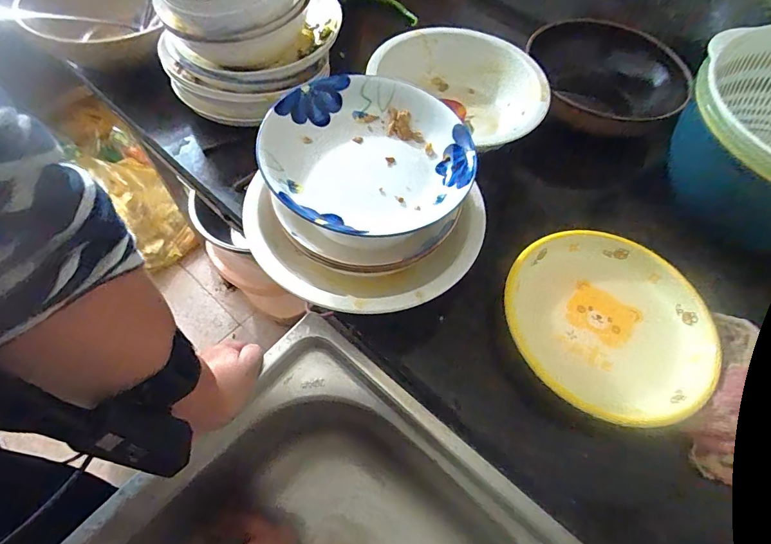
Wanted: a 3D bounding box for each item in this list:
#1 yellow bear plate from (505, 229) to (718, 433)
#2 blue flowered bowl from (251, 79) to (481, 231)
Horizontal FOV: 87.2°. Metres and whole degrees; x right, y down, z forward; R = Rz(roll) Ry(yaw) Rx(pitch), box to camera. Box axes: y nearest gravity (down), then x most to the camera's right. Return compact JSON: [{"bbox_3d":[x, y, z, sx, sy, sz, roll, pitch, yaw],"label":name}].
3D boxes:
[{"bbox_3d":[0.219,0.046,0.395,0.191,0.029,0.189,1,60,-2],"label":"yellow bear plate"},{"bbox_3d":[-0.016,-0.110,0.366,0.184,0.038,0.173,-21,63,-11],"label":"blue flowered bowl"}]

